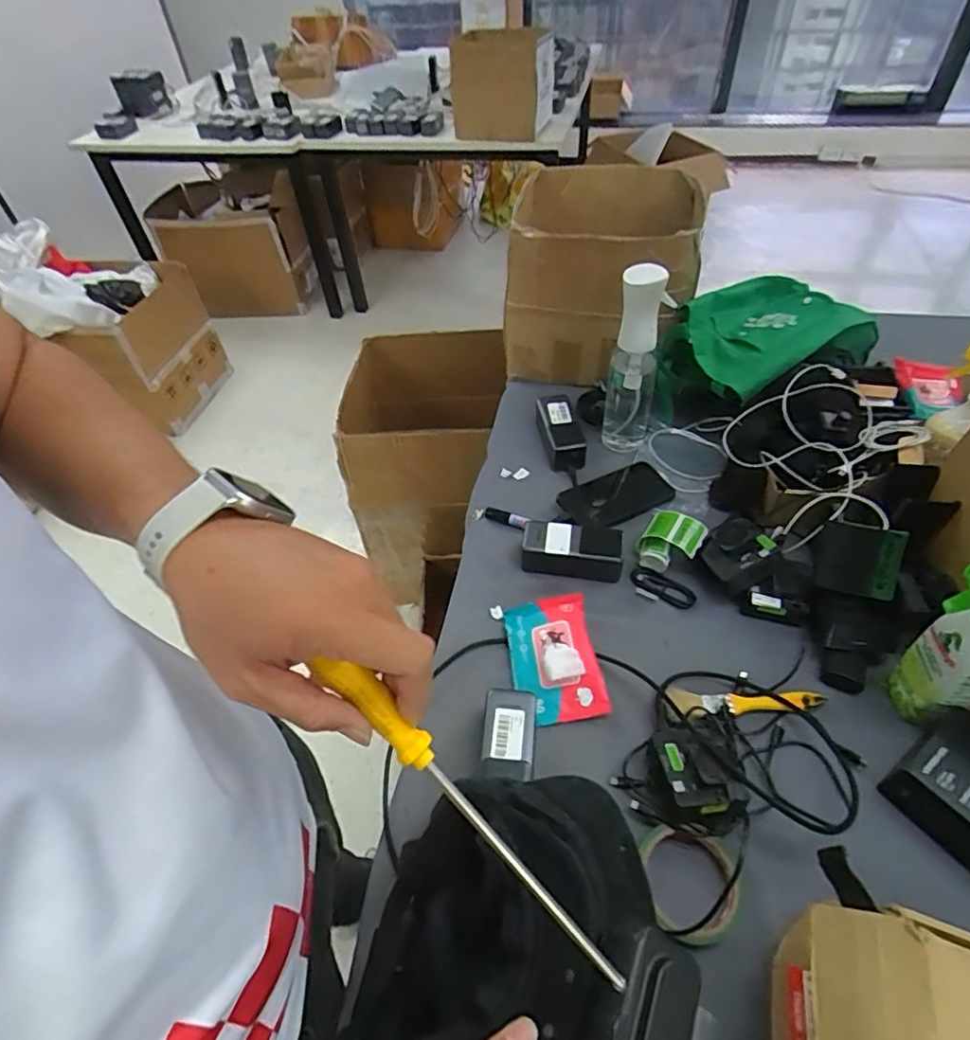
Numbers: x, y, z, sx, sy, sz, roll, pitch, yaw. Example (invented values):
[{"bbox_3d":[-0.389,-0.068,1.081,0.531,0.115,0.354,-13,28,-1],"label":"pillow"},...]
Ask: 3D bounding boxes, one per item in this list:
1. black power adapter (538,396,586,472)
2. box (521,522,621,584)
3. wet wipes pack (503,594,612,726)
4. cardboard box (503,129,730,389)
[{"bbox_3d":[0.116,-0.135,0.885,0.054,0.031,0.128,-10,64,-4],"label":"black power adapter"},{"bbox_3d":[0.112,0.039,0.750,0.126,0.045,0.060,3,49,7],"label":"box"},{"bbox_3d":[0.078,0.155,0.666,0.096,0.029,0.142,-8,49,-2],"label":"wet wipes pack"},{"bbox_3d":[0.193,-0.406,0.982,0.284,0.256,0.277,8,50,11],"label":"cardboard box"}]

